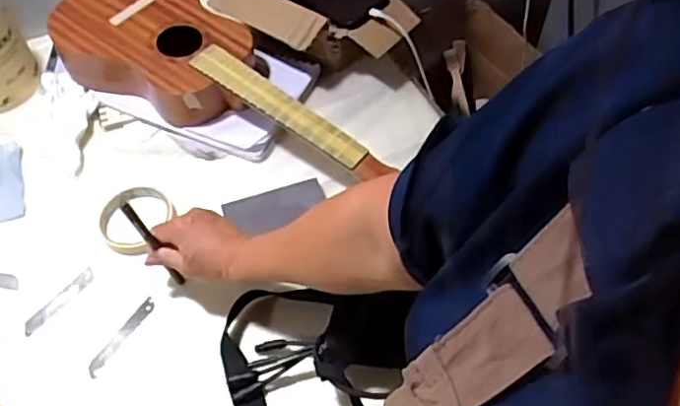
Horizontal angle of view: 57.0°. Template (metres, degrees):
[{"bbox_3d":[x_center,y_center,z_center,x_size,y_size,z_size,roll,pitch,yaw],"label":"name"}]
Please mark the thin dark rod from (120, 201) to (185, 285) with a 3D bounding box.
[{"bbox_3d":[-0.193,0.043,0.650,0.013,0.134,0.012,18,56,34],"label":"thin dark rod"}]

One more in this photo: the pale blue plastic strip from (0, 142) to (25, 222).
[{"bbox_3d":[-0.416,-0.028,0.788,0.032,0.006,0.115,-12,60,-11],"label":"pale blue plastic strip"}]

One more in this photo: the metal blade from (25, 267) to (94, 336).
[{"bbox_3d":[-0.308,0.107,0.687,0.017,0.004,0.090,34,63,24],"label":"metal blade"}]

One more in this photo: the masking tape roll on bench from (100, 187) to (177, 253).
[{"bbox_3d":[-0.236,0.017,0.729,0.084,0.023,0.094,24,59,19],"label":"masking tape roll on bench"}]

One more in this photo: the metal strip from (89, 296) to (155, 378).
[{"bbox_3d":[-0.229,0.140,0.658,0.015,0.004,0.095,29,61,21],"label":"metal strip"}]

